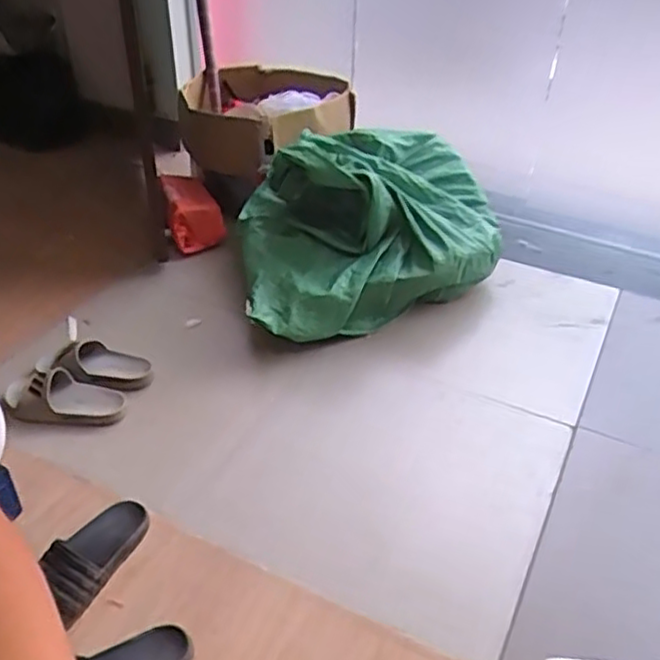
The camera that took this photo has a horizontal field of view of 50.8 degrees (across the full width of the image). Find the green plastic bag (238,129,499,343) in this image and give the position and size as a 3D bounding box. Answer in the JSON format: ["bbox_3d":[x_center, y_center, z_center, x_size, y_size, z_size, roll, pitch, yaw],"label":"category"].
[{"bbox_3d":[0.102,-0.266,1.742,0.675,0.347,0.477,-9,39,-14],"label":"green plastic bag"}]

